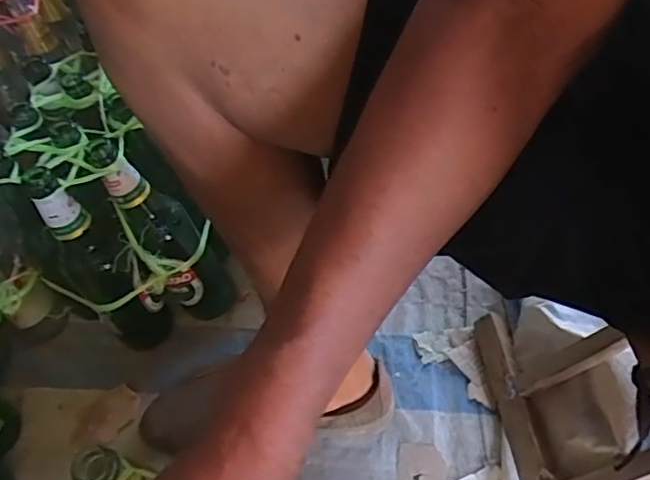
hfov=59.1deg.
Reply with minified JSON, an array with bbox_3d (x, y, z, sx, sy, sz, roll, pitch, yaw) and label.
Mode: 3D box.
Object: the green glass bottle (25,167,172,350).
[{"bbox_3d":[-0.233,0.031,0.615,0.067,0.262,0.072,-34,60,-18],"label":"green glass bottle"}]

